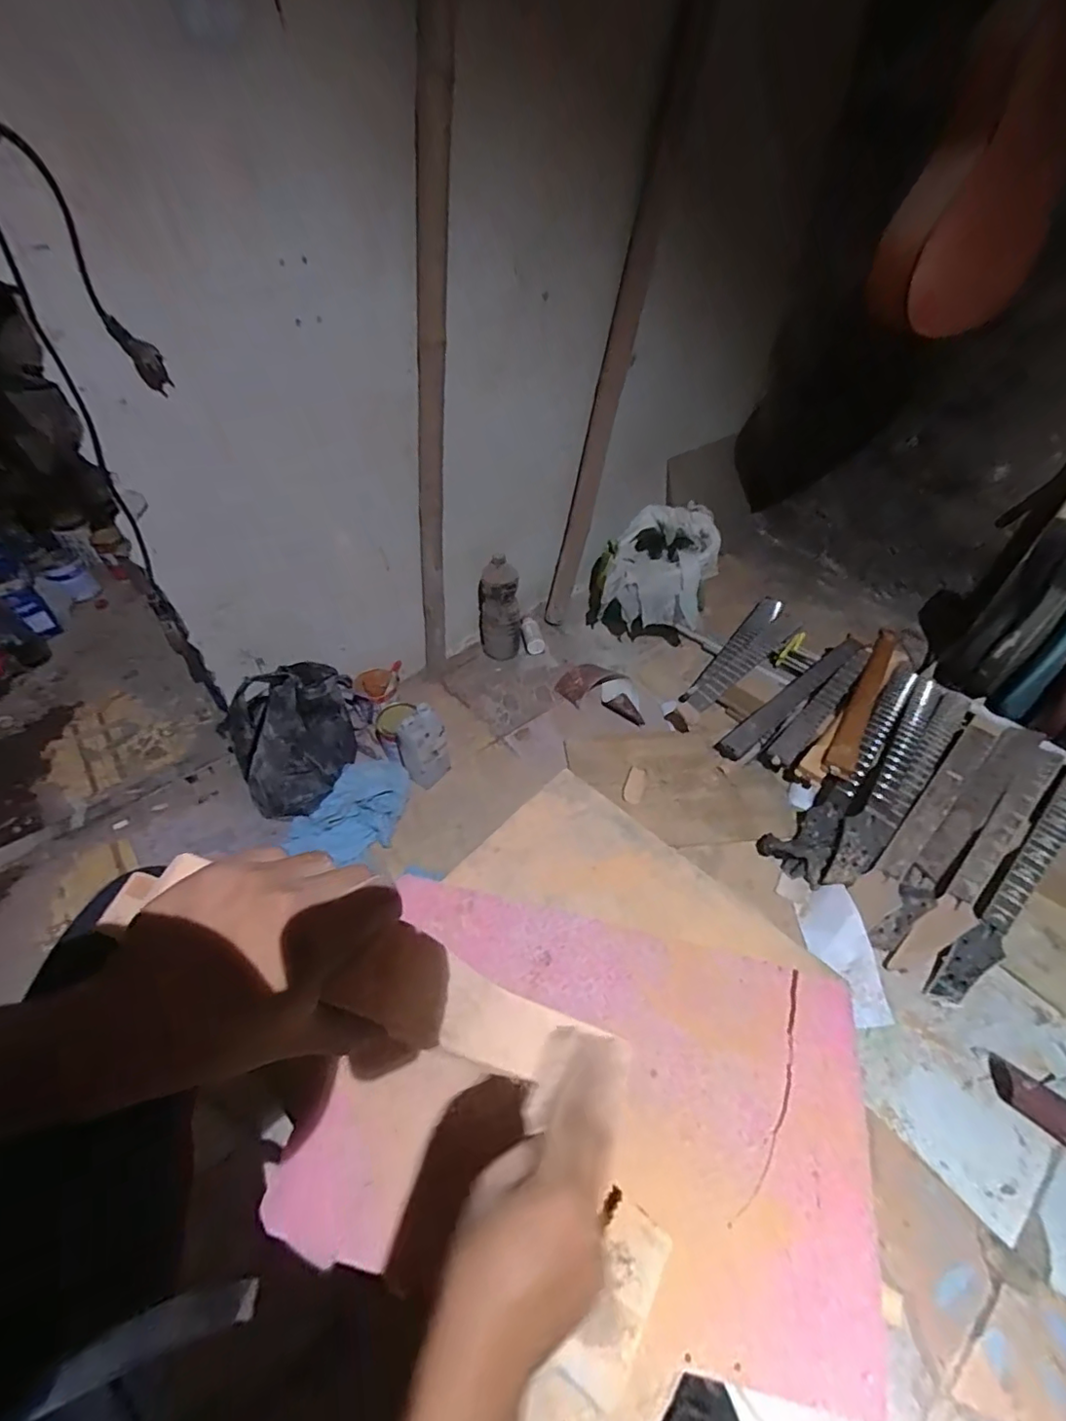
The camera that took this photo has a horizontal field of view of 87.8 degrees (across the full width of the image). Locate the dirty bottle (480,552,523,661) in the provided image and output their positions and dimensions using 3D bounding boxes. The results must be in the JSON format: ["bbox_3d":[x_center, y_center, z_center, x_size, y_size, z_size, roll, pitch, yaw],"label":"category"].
[{"bbox_3d":[-0.093,-0.275,1.522,0.106,0.282,0.082,-8,49,-7],"label":"dirty bottle"}]

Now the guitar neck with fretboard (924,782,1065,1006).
[{"bbox_3d":[0.980,0.328,1.112,0.674,0.069,0.071,-33,56,-25],"label":"guitar neck with fretboard"}]

